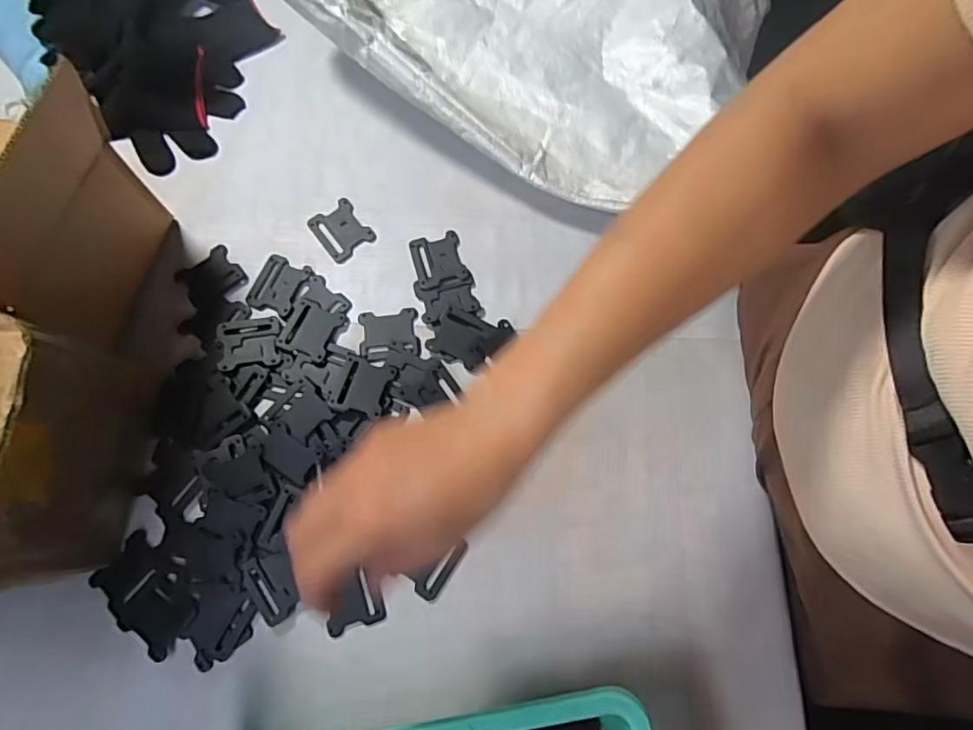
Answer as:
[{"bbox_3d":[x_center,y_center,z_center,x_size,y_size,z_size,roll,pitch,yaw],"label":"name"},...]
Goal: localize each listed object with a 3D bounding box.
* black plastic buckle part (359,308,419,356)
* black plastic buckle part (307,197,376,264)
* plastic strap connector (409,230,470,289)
[{"bbox_3d":[-0.083,-0.028,0.483,0.050,0.004,0.040,-5,74,-3],"label":"black plastic buckle part"},{"bbox_3d":[-0.131,-0.122,0.510,0.045,0.004,0.052,-37,78,-11],"label":"black plastic buckle part"},{"bbox_3d":[-0.043,-0.094,0.502,0.044,0.004,0.050,-15,74,-5],"label":"plastic strap connector"}]

